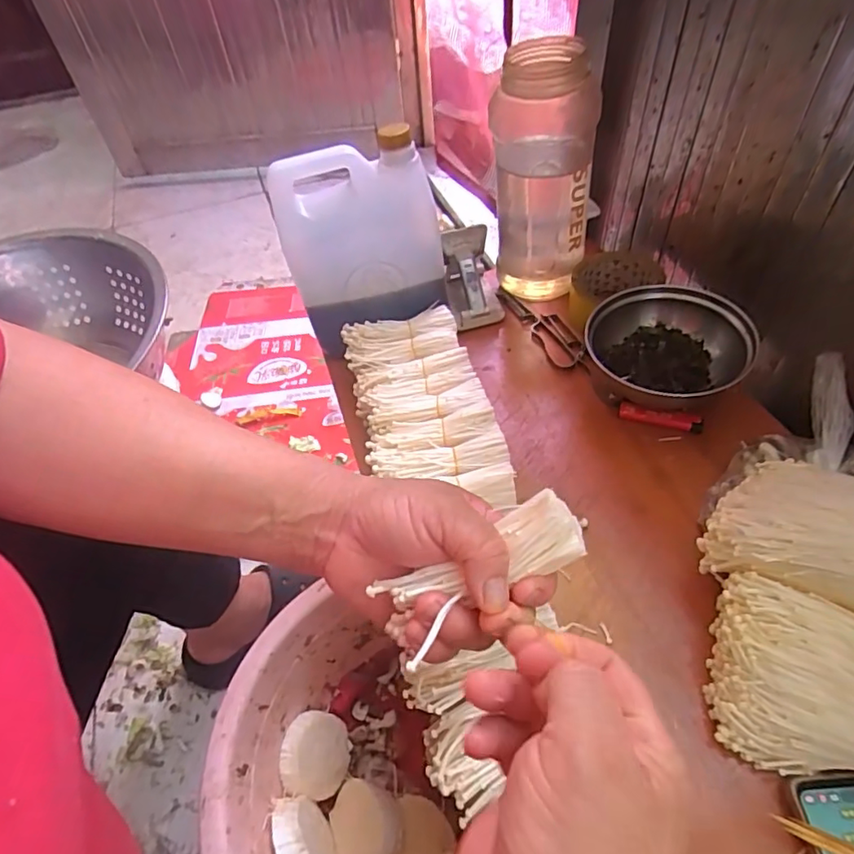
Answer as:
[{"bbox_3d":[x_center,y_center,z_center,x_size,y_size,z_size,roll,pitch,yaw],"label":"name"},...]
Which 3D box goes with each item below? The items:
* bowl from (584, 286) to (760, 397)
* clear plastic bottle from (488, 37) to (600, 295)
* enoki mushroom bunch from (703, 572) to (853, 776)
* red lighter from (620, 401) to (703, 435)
[{"bbox_3d":[0.239,-0.079,0.557,0.137,0.072,0.153,-33,56,-20],"label":"bowl"},{"bbox_3d":[0.125,-0.262,0.604,0.104,0.256,0.090,4,52,9],"label":"clear plastic bottle"},{"bbox_3d":[0.242,0.159,0.349,0.110,0.085,0.100,15,54,17],"label":"enoki mushroom bunch"},{"bbox_3d":[0.227,-0.008,0.537,0.076,0.013,0.014,15,54,17],"label":"red lighter"}]

